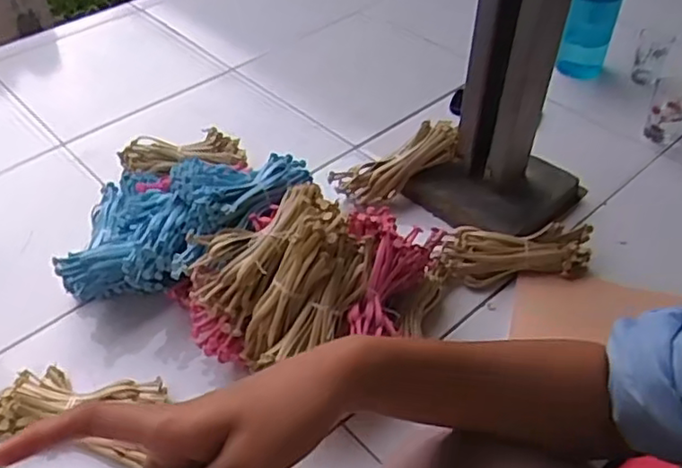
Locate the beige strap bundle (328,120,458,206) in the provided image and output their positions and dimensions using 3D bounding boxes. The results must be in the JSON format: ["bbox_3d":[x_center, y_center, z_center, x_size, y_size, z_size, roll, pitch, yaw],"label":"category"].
[{"bbox_3d":[0.093,-0.115,1.080,0.212,0.071,0.047,-29,43,7],"label":"beige strap bundle"}]

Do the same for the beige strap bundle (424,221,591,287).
[{"bbox_3d":[0.248,0.031,0.962,0.242,0.050,0.080,-5,45,-3],"label":"beige strap bundle"}]

